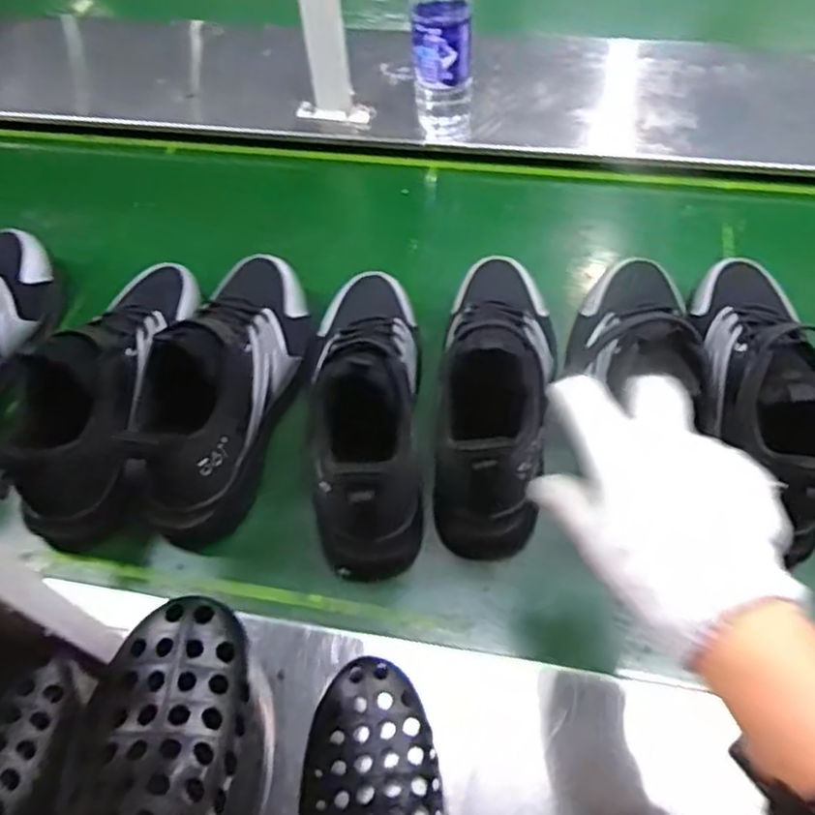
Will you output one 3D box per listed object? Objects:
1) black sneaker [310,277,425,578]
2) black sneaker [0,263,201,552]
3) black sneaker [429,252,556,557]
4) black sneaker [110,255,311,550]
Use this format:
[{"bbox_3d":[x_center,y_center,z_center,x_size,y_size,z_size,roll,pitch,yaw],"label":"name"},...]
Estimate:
[{"bbox_3d":[-0.032,-0.015,0.568,0.091,0.142,0.288,-3,57,2],"label":"black sneaker"},{"bbox_3d":[-0.246,-0.033,0.589,0.096,0.116,0.276,7,58,8],"label":"black sneaker"},{"bbox_3d":[0.080,-0.036,0.558,0.088,0.131,0.282,5,57,6],"label":"black sneaker"},{"bbox_3d":[-0.157,-0.031,0.591,0.089,0.133,0.278,10,58,10],"label":"black sneaker"}]

